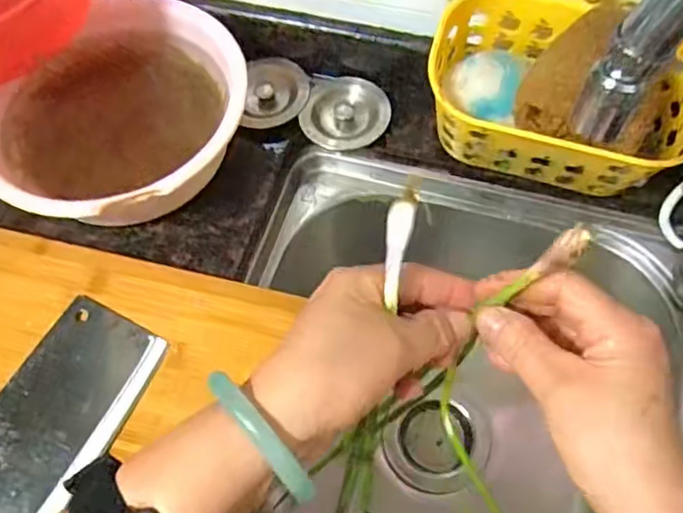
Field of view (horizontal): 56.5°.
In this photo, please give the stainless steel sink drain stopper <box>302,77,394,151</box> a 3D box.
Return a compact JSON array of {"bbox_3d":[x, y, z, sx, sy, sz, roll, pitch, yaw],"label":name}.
[{"bbox_3d":[0.004,-0.135,0.609,0.079,0.013,0.072,24,84,11],"label":"stainless steel sink drain stopper"}]

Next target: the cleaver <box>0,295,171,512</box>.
[{"bbox_3d":[-0.240,0.162,0.437,0.093,0.027,0.292,25,67,15],"label":"cleaver"}]

